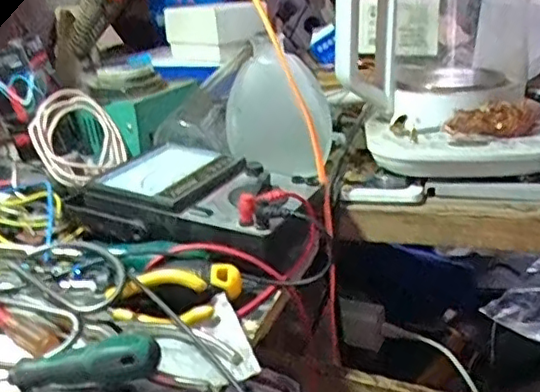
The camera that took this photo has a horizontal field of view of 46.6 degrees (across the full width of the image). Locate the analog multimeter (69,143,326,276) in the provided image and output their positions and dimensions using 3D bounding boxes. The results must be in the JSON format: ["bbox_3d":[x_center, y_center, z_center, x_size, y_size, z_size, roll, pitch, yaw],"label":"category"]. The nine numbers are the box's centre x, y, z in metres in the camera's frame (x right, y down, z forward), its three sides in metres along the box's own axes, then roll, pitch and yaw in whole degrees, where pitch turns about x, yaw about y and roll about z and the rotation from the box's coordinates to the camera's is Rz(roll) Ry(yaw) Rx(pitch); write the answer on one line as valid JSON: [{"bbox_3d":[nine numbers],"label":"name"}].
[{"bbox_3d":[-0.047,0.003,0.495,0.196,0.044,0.124,6,25,23],"label":"analog multimeter"}]

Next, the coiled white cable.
[{"bbox_3d":[-0.183,-0.057,0.595,0.082,0.086,0.016,-37,2,-40],"label":"coiled white cable"}]

